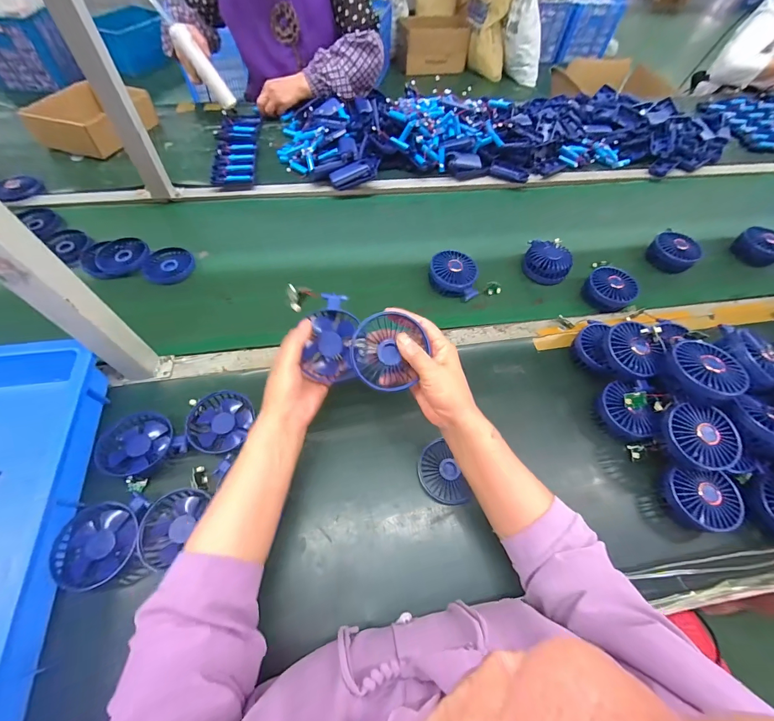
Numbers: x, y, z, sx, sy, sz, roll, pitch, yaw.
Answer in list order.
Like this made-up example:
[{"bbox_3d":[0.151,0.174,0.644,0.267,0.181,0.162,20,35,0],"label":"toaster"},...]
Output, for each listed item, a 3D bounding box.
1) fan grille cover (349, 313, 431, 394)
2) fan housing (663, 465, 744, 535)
[{"bbox_3d":[-0.002,-0.011,0.392,0.077,0.018,0.080,16,96,0],"label":"fan grille cover"},{"bbox_3d":[0.423,0.187,0.468,0.089,0.026,0.075,8,69,9],"label":"fan housing"}]

